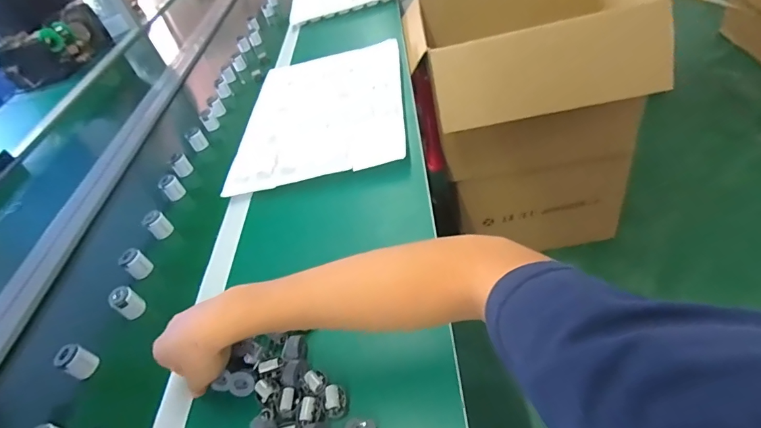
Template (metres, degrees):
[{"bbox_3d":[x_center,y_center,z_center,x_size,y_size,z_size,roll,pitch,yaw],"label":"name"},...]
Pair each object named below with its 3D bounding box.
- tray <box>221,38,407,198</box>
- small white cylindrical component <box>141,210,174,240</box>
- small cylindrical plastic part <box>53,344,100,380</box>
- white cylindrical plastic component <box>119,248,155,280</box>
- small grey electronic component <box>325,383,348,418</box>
[{"bbox_3d":[-0.111,-0.216,0.839,0.313,0.014,0.437,-9,45,9],"label":"tray"},{"bbox_3d":[-0.373,0.018,0.706,0.033,0.032,0.040,-39,57,-24],"label":"small white cylindrical component"},{"bbox_3d":[-0.390,0.189,0.541,0.026,0.045,0.031,16,53,17],"label":"small cylindrical plastic part"},{"bbox_3d":[-0.376,0.077,0.650,0.032,0.043,0.032,-2,50,3],"label":"white cylindrical plastic component"},{"bbox_3d":[-0.045,0.187,0.421,0.022,0.014,0.028,0,50,4],"label":"small grey electronic component"}]

